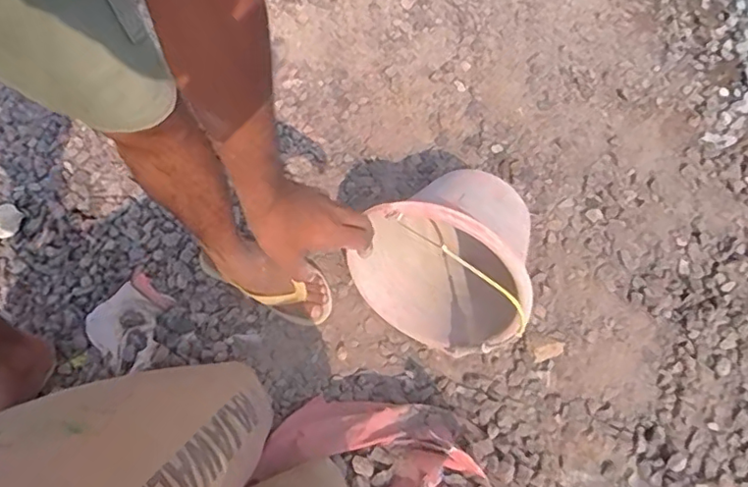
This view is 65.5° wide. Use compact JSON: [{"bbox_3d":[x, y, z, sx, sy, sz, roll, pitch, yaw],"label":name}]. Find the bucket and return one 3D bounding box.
[{"bbox_3d":[0.128,0.007,0.931,0.282,0.279,0.245,30,67,12],"label":"bucket"}]

